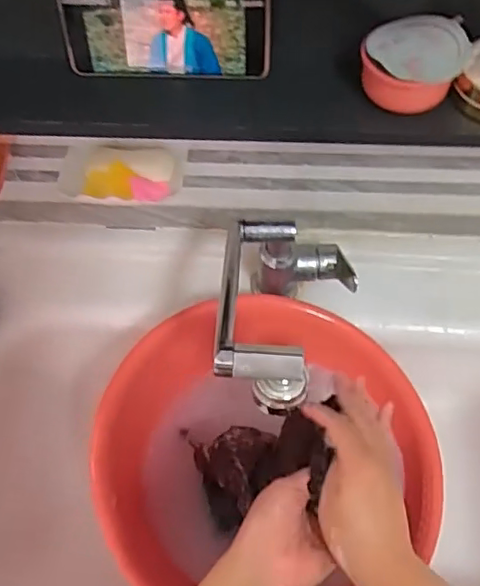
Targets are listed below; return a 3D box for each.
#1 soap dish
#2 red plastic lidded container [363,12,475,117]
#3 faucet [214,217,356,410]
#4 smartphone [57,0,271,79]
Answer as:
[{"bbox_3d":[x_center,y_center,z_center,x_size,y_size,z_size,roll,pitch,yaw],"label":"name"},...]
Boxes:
[{"bbox_3d":[-0.125,-0.128,0.615,0.127,0.023,0.075,7,59,5],"label":"soap dish"},{"bbox_3d":[0.137,-0.181,0.468,0.078,0.048,0.067,27,63,17],"label":"red plastic lidded container"},{"bbox_3d":[0.042,0.008,0.575,0.126,0.118,0.269,11,30,8],"label":"faucet"},{"bbox_3d":[-0.060,-0.212,0.481,0.167,0.076,0.011,3,45,5],"label":"smartphone"}]

